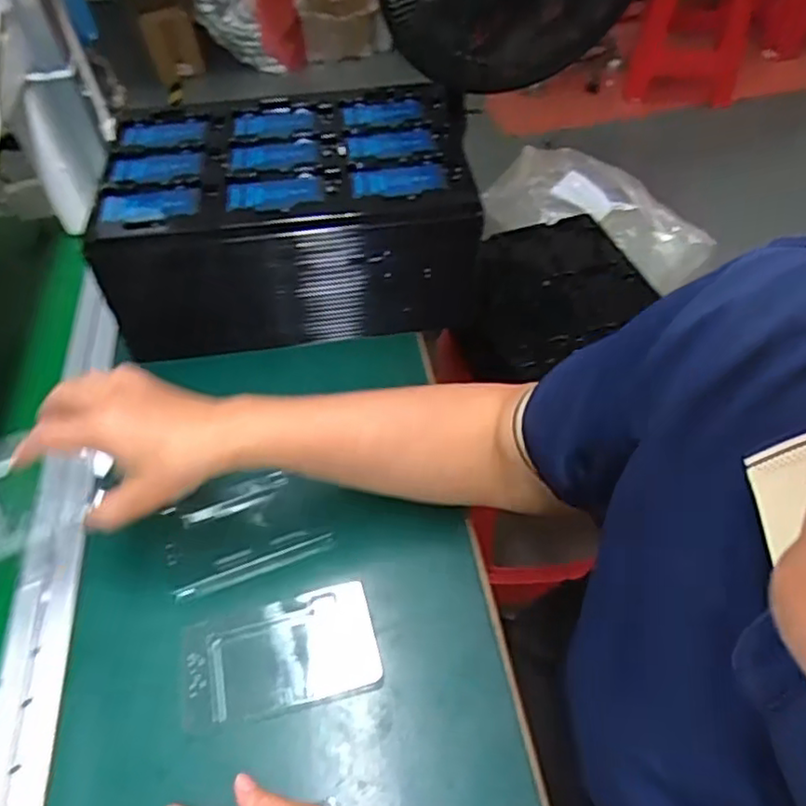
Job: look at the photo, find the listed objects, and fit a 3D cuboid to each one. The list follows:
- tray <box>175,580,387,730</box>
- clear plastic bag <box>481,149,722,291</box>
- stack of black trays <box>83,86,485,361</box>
[{"bbox_3d":[-0.084,0.171,0.443,0.131,0.008,0.072,-14,51,-8],"label":"tray"},{"bbox_3d":[0.291,-0.295,1.034,0.160,0.095,0.365,-37,57,-24],"label":"clear plastic bag"},{"bbox_3d":[-0.114,-0.189,0.646,0.325,0.138,0.219,-4,50,-7],"label":"stack of black trays"}]

